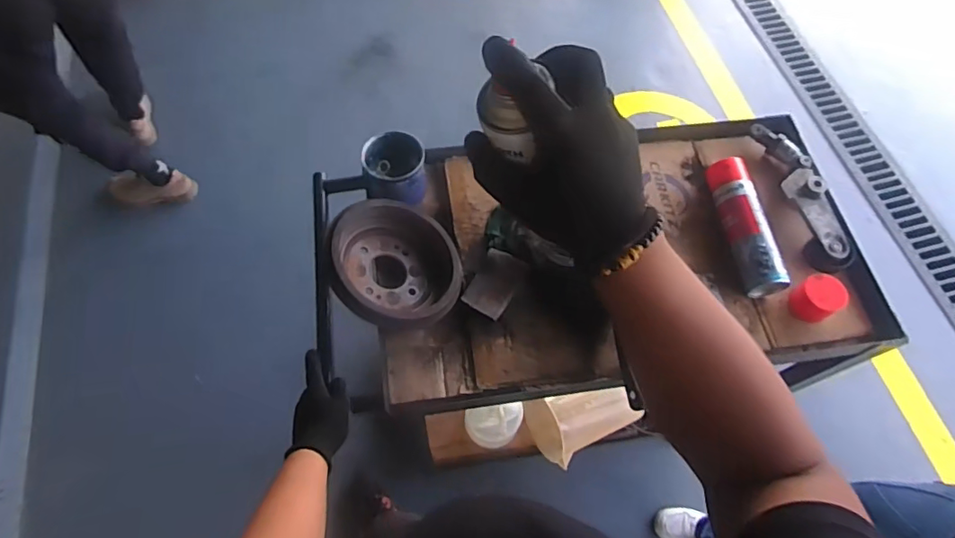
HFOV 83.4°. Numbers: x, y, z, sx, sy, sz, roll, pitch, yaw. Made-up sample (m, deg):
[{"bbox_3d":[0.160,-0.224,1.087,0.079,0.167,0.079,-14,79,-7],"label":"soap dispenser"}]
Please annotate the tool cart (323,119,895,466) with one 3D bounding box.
[{"bbox_3d":[0.164,0.125,1.183,0.861,0.830,0.482,-10,65,-8],"label":"tool cart"}]

